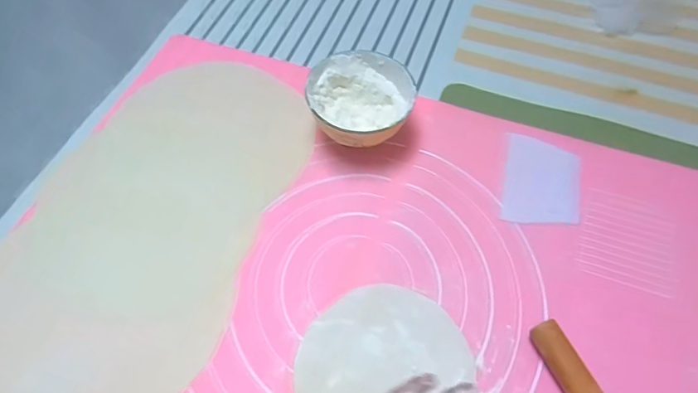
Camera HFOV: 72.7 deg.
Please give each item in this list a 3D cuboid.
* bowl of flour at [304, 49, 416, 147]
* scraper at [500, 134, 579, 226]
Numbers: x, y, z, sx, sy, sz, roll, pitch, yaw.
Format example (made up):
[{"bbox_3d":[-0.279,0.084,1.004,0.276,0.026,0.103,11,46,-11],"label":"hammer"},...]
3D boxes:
[{"bbox_3d":[0.014,-0.100,0.535,0.112,0.065,0.119,0,60,0],"label":"bowl of flour"},{"bbox_3d":[0.209,-0.019,0.514,0.075,0.005,0.111,8,61,15],"label":"scraper"}]

